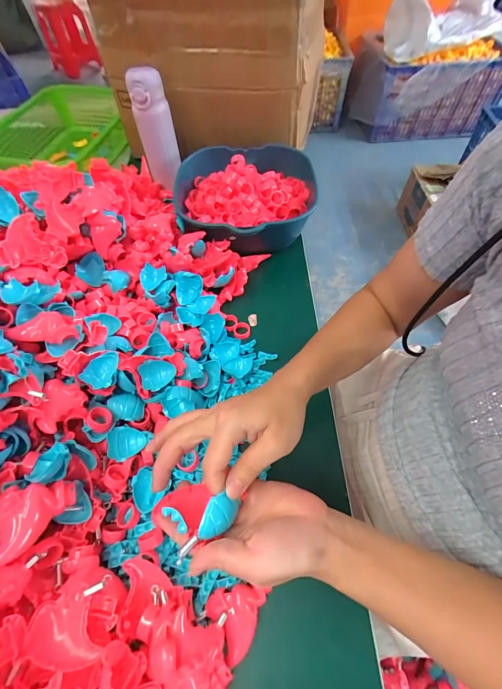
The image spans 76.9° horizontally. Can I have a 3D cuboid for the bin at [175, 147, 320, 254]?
[{"bbox_3d":[-0.012,-0.272,0.597,0.263,0.086,0.262,0,57,1],"label":"bin"}]

